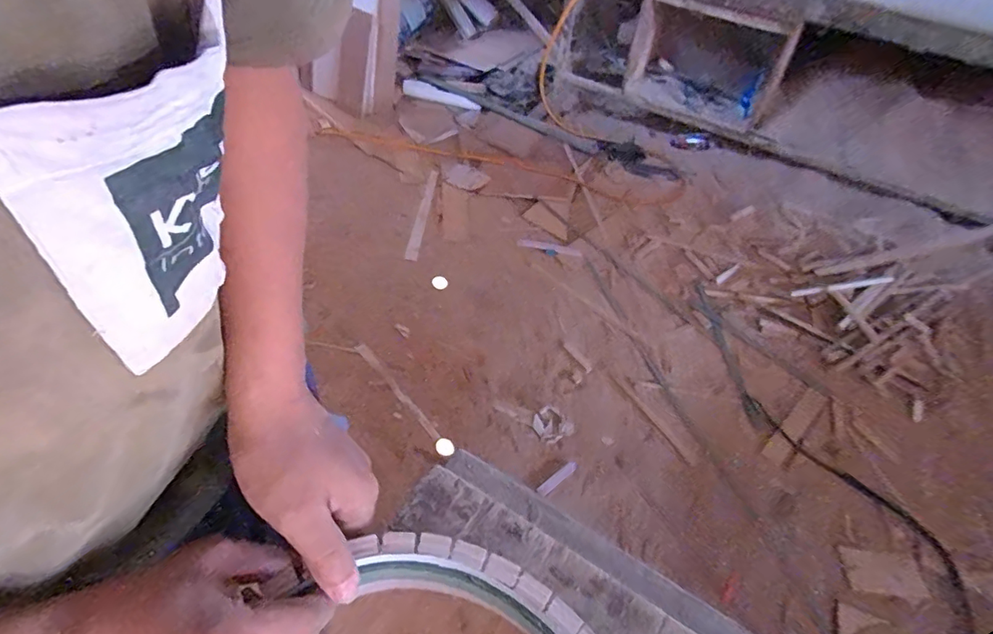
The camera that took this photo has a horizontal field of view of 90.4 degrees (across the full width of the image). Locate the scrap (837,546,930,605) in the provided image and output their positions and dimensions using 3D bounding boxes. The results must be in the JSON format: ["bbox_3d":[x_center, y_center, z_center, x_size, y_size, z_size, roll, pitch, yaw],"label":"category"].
[{"bbox_3d":[0.911,0.607,1.164,0.158,0.007,0.103,2,43,14],"label":"scrap"}]

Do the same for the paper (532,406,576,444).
[{"bbox_3d":[0.161,0.321,1.438,0.114,0.032,0.098,32,54,21],"label":"paper"}]

